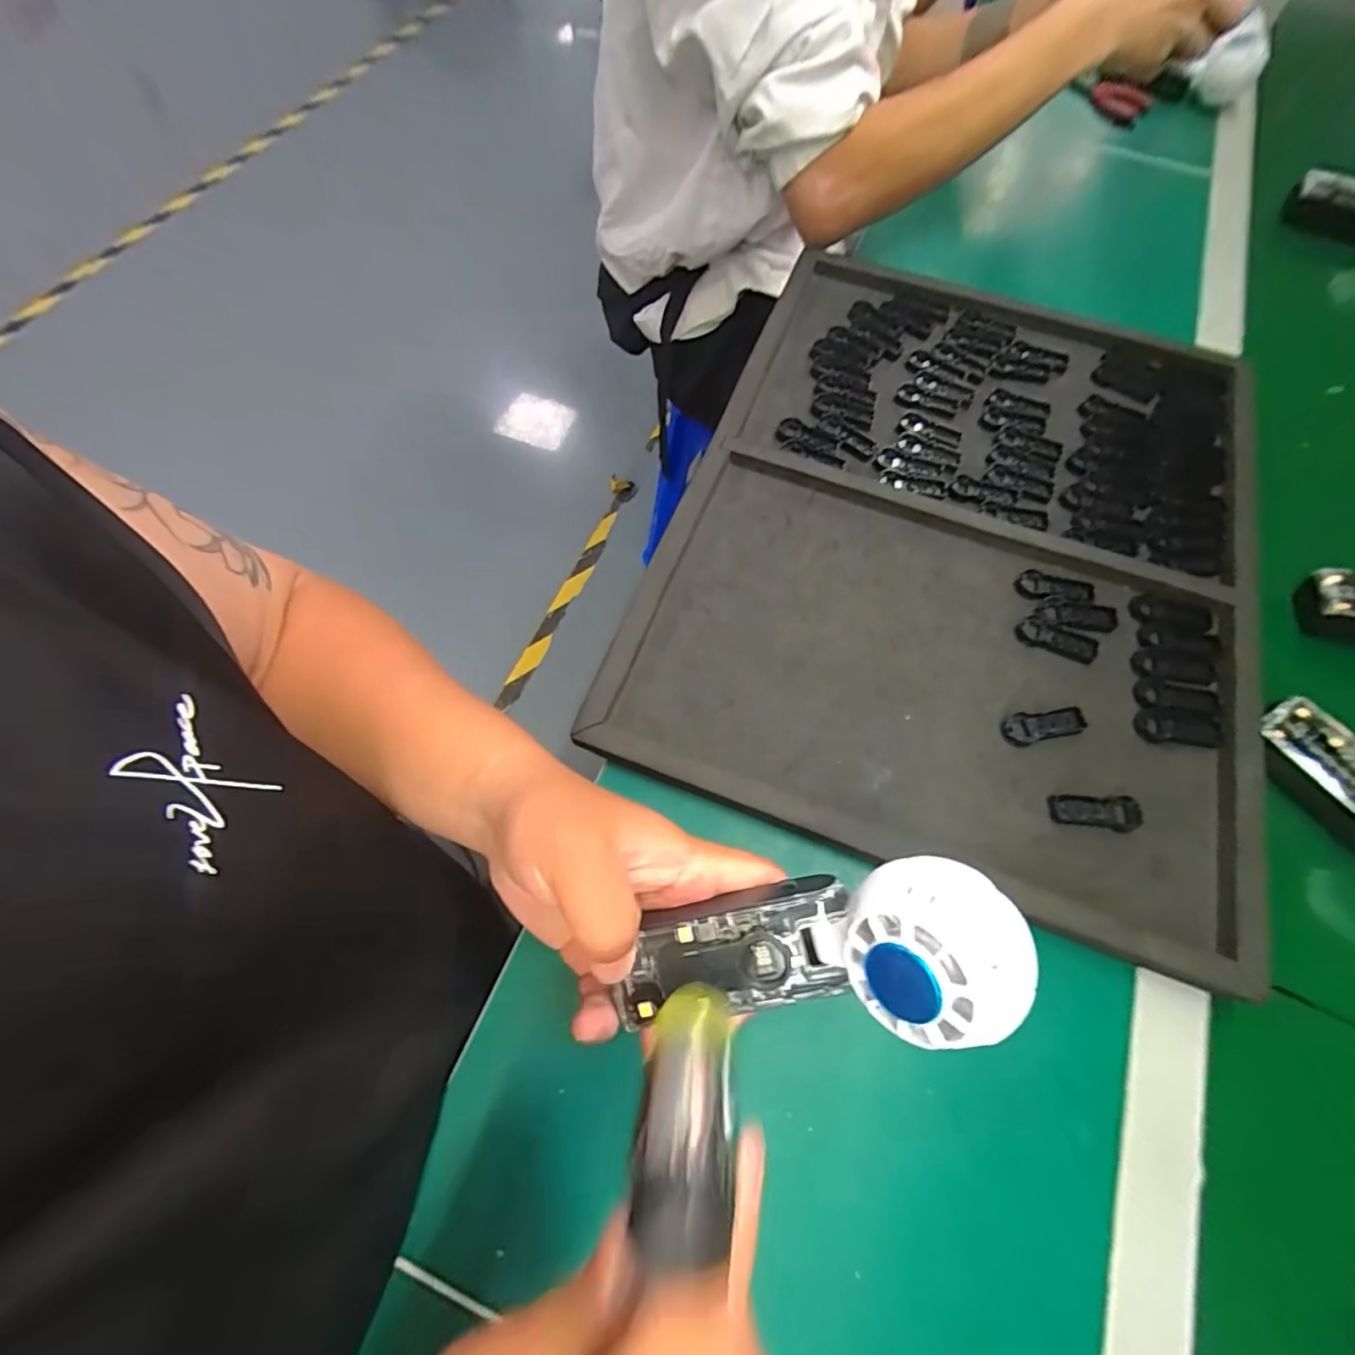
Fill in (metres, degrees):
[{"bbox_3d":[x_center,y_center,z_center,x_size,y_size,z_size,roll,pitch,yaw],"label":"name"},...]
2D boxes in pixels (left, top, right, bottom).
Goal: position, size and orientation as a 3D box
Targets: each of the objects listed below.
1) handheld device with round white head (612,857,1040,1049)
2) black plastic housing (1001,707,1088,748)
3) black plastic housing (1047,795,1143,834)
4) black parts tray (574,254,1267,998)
[{"bbox_3d":[0.053,0.111,0.233,0.153,0.040,0.057,-19,62,29],"label":"handheld device with round white head"},{"bbox_3d":[0.249,0.032,0.394,0.055,0.007,0.021,-10,66,-8],"label":"black plastic housing"},{"bbox_3d":[0.266,0.086,0.371,0.054,0.010,0.021,4,65,-2],"label":"black plastic housing"},{"bbox_3d":[0.224,-0.118,0.463,0.409,0.031,0.545,20,66,6],"label":"black parts tray"}]

